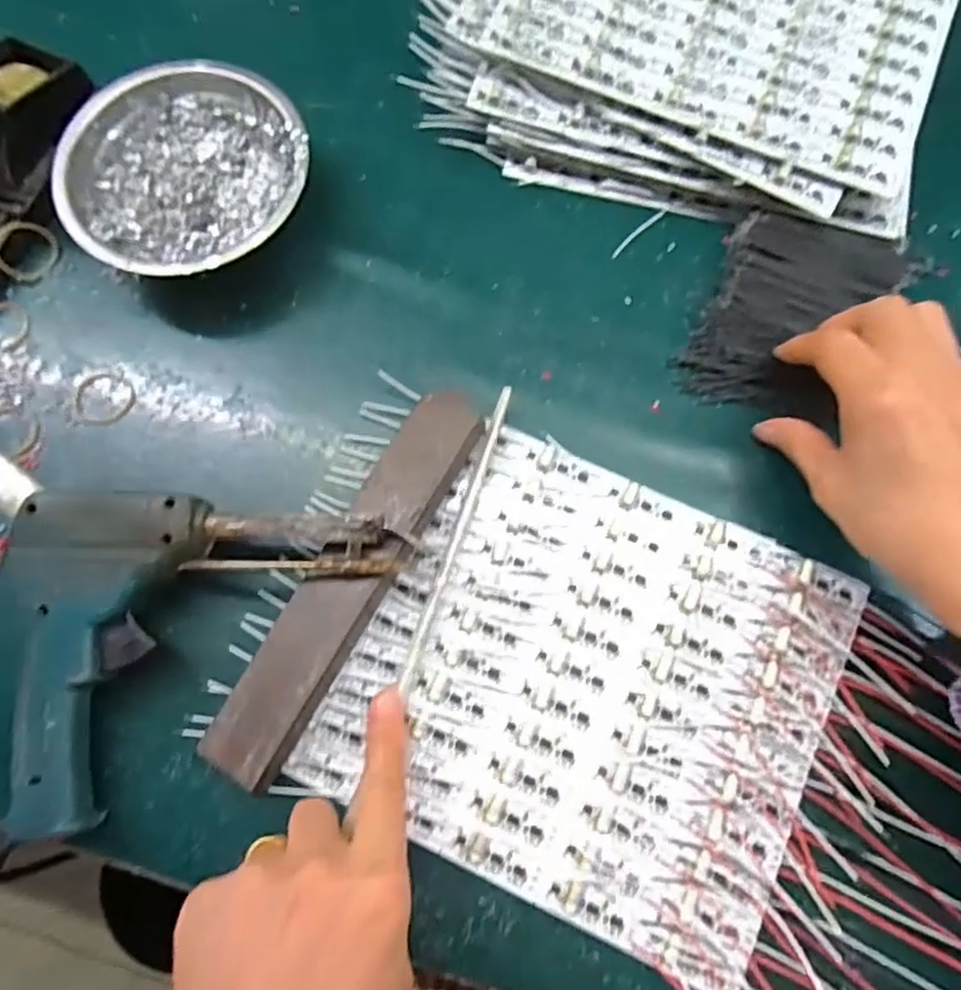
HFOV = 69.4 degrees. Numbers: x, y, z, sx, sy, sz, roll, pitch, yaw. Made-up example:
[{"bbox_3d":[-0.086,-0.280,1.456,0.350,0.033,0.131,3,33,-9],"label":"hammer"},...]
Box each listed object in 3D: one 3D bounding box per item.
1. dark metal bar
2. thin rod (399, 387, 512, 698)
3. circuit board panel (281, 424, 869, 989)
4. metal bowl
[{"bbox_3d":[-0.060,0.038,0.328,0.037,0.024,0.198,30,77,6],"label":"dark metal bar"},{"bbox_3d":[-0.011,0.019,0.340,0.005,0.009,0.155,19,77,3],"label":"thin rod"},{"bbox_3d":[0.053,0.084,0.328,0.210,0.014,0.195,24,76,5],"label":"circuit board panel"},{"bbox_3d":[-0.153,-0.166,0.374,0.123,0.046,0.122,0,76,-1],"label":"metal bowl"}]

